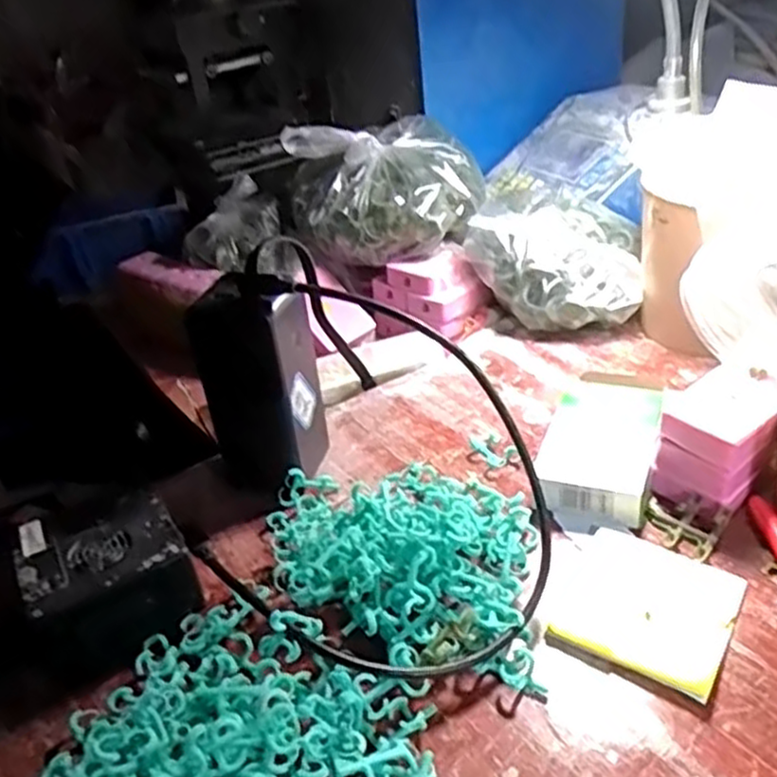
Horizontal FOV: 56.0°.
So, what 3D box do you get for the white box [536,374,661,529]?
[{"bbox_3d":[0.129,0.034,0.440,0.061,0.030,0.114,8,36,23],"label":"white box"}]

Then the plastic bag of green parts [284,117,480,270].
[{"bbox_3d":[-0.005,-0.169,0.616,0.163,0.098,0.101,-4,33,6],"label":"plastic bag of green parts"}]

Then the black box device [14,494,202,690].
[{"bbox_3d":[-0.142,0.097,0.375,0.074,0.052,0.066,-23,36,-22],"label":"black box device"}]

